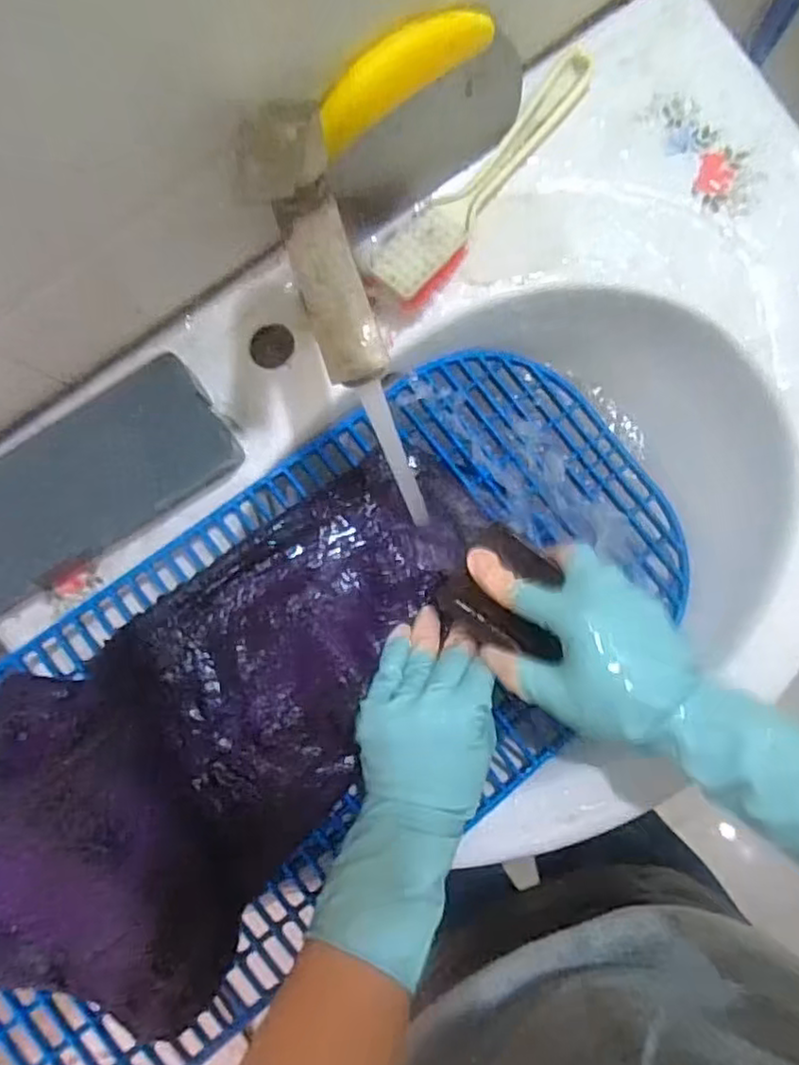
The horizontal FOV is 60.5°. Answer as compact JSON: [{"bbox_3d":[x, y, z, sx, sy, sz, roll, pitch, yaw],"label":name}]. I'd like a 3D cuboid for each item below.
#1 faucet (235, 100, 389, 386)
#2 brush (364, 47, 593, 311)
[{"bbox_3d":[-0.036,-0.126,0.307,0.045,0.065,0.108,-23,87,1],"label":"faucet"},{"bbox_3d":[0.053,-0.224,0.428,0.040,0.033,0.195,38,90,3],"label":"brush"}]

